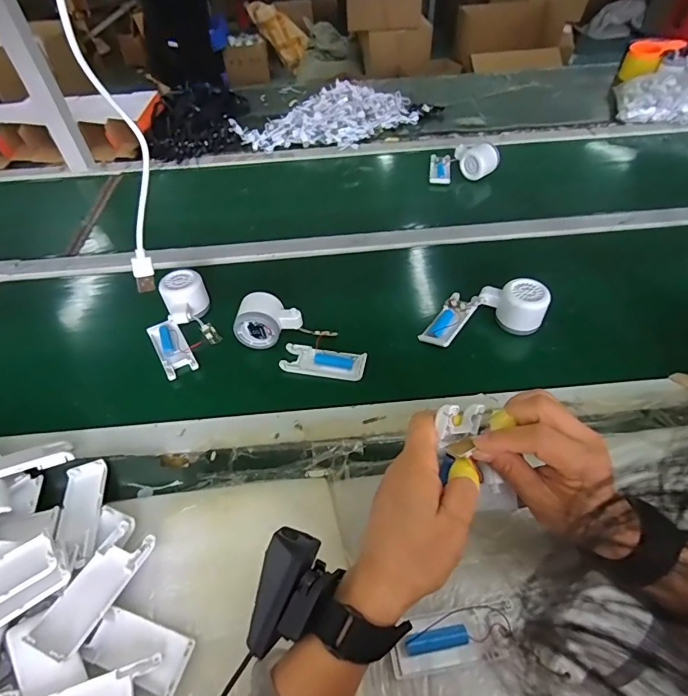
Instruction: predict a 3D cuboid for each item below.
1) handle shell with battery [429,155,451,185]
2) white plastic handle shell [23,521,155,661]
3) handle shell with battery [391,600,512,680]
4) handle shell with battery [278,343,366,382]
[{"bbox_3d":[0.194,-0.359,0.860,0.039,0.026,0.099,3,42,8],"label":"handle shell with battery"},{"bbox_3d":[-0.210,0.201,0.361,0.040,0.017,0.100,13,44,18],"label":"white plastic handle shell"},{"bbox_3d":[0.088,0.232,0.342,0.100,0.015,0.037,-10,49,-4],"label":"handle shell with battery"},{"bbox_3d":[-0.026,0.018,0.539,0.104,0.016,0.039,7,50,11],"label":"handle shell with battery"}]

